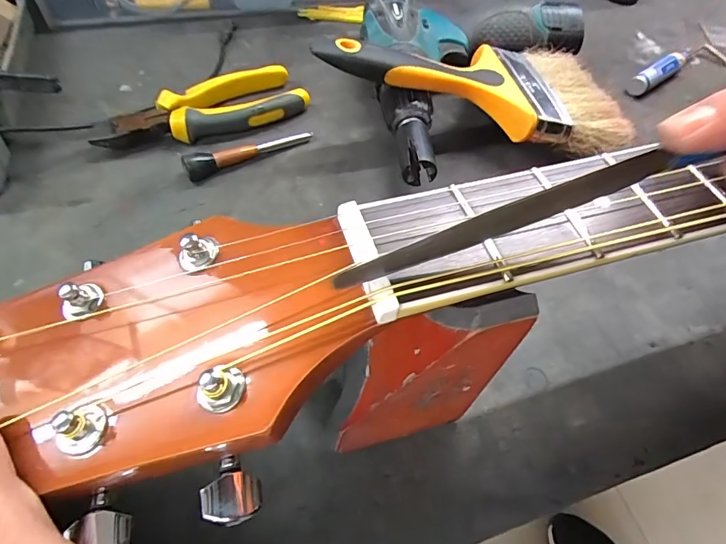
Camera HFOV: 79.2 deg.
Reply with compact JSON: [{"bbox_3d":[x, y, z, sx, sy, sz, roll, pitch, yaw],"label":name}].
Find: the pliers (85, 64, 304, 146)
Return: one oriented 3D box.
[{"bbox_3d":[-0.115,-0.120,0.325,0.144,0.021,0.049,-22,60,-19],"label":"pliers"}]

